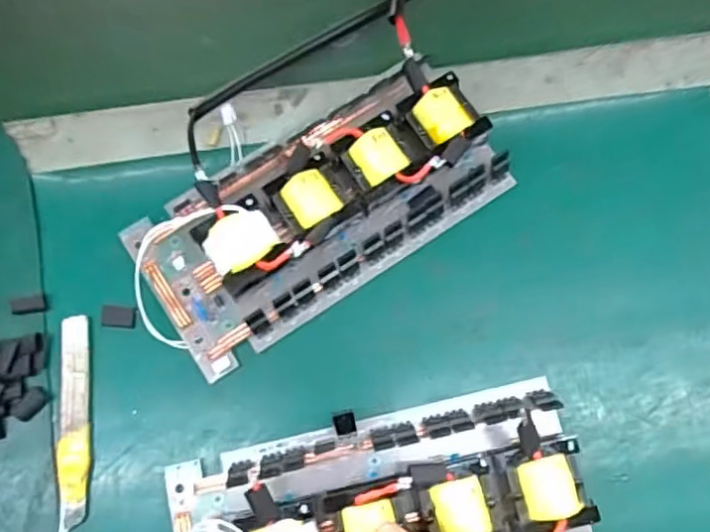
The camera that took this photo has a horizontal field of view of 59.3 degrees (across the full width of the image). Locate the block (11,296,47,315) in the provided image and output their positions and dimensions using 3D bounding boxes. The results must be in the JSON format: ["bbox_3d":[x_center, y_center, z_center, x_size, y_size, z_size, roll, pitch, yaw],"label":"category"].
[{"bbox_3d":[-0.247,0.029,0.472,0.025,0.004,0.012,-11,77,-3],"label":"block"}]

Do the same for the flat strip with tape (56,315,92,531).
[{"bbox_3d":[-0.206,0.111,0.454,0.023,0.007,0.149,-6,77,-2],"label":"flat strip with tape"}]

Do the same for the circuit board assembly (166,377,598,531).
[{"bbox_3d":[0.017,0.174,0.426,0.286,0.060,0.136,-12,77,-1],"label":"circuit board assembly"}]

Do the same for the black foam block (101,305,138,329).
[{"bbox_3d":[-0.180,0.039,0.475,0.027,0.004,0.017,3,76,0],"label":"black foam block"}]

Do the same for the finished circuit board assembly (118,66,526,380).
[{"bbox_3d":[-0.034,-0.048,0.475,0.292,0.051,0.142,-33,79,-8],"label":"finished circuit board assembly"}]

